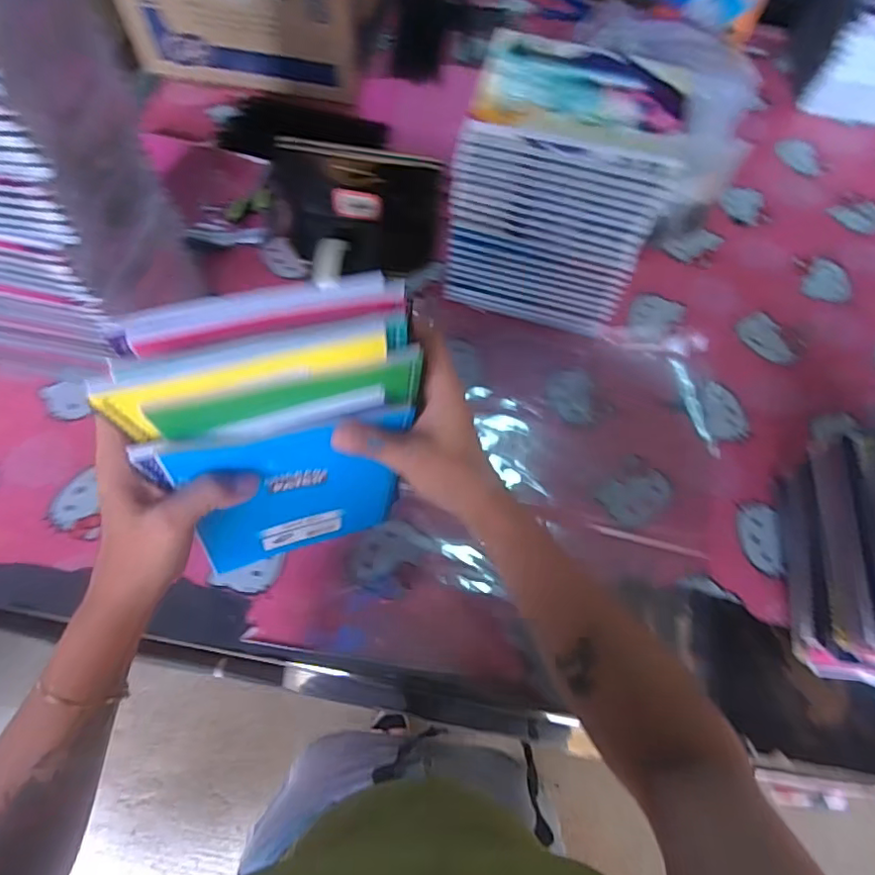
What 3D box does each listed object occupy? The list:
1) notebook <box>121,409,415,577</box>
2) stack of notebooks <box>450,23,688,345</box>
[{"bbox_3d":[-0.100,0.043,0.404,0.152,0.188,0.015,-14,61,-15],"label":"notebook"},{"bbox_3d":[0.134,-0.272,0.642,0.202,0.238,0.161,17,64,6],"label":"stack of notebooks"}]

